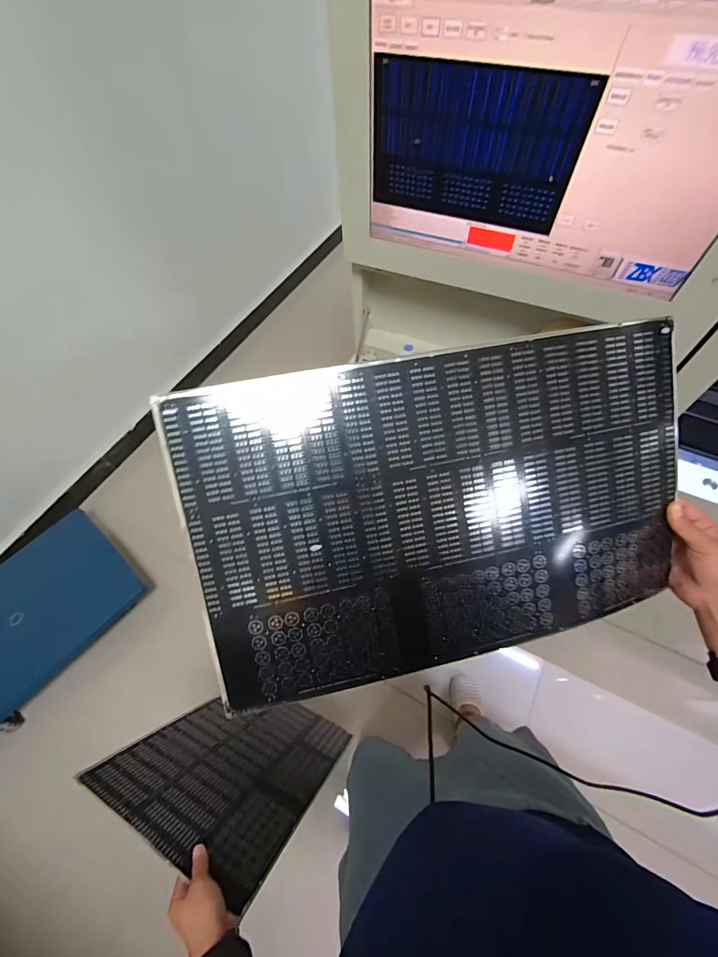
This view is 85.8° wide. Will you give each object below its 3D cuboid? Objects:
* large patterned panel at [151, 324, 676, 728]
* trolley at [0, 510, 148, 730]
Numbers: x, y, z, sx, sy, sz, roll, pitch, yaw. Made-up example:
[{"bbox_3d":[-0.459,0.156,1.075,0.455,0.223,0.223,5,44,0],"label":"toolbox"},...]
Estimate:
[{"bbox_3d":[0.093,0.031,0.381,0.496,0.017,0.300,-11,97,-6],"label":"large patterned panel"},{"bbox_3d":[-1.081,0.328,1.003,0.419,0.713,0.646,35,67,20],"label":"trolley"}]

